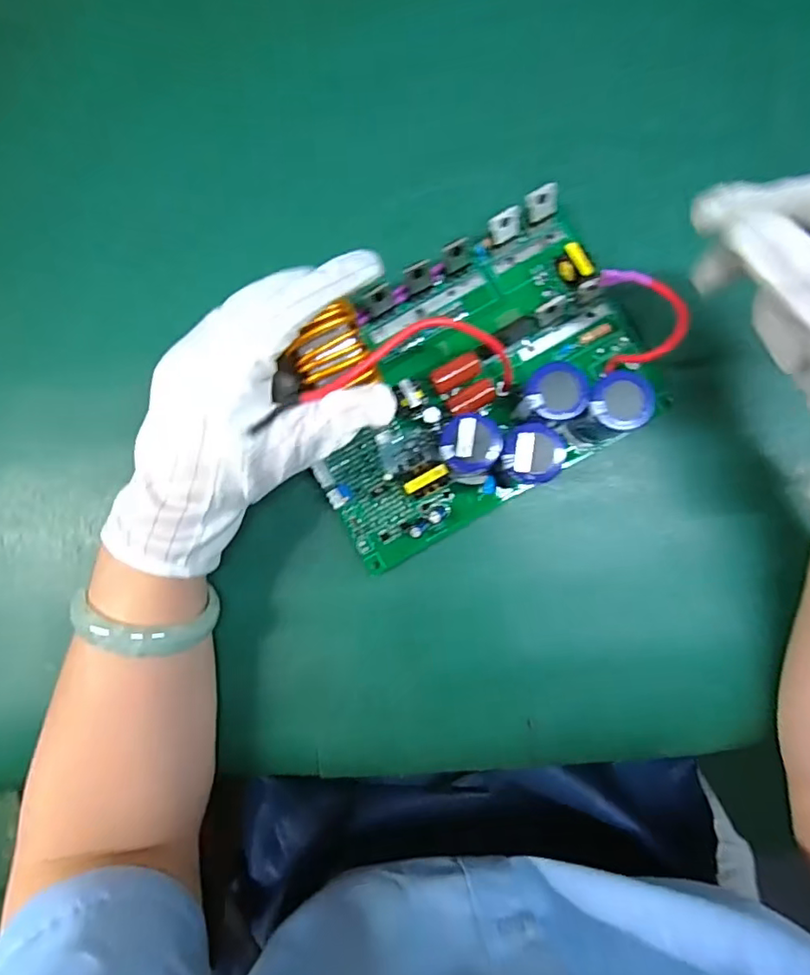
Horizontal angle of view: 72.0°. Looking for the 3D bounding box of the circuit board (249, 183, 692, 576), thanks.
[{"bbox_3d":[0.033,-0.057,0.292,0.194,0.062,0.134,-29,88,1],"label":"circuit board"}]

